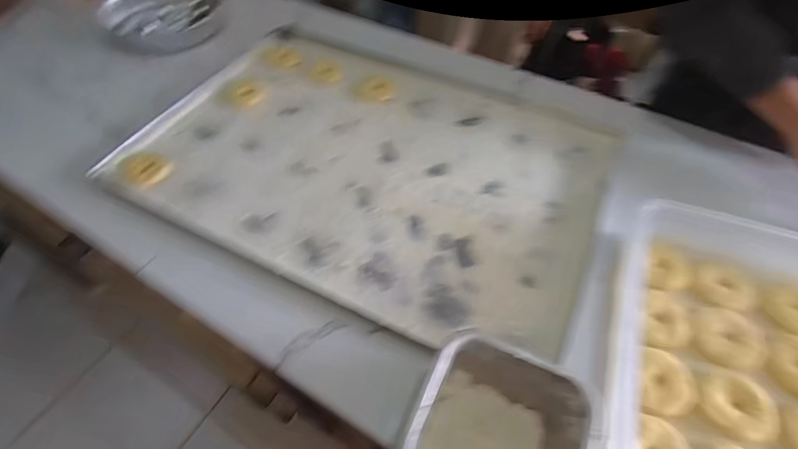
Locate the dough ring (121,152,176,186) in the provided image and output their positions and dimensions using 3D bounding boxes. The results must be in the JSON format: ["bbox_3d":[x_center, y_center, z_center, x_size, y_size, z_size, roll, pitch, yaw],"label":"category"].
[{"bbox_3d":[-0.334,-0.075,0.513,0.060,0.010,0.055,0,54,0],"label":"dough ring"}]

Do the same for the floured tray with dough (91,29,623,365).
[{"bbox_3d":[-0.039,-0.097,0.539,0.589,0.031,0.411,22,59,16],"label":"floured tray with dough"}]

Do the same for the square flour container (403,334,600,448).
[{"bbox_3d":[0.070,0.166,0.304,0.109,0.086,0.115,21,56,15],"label":"square flour container"}]

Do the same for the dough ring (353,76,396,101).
[{"bbox_3d":[-0.039,-0.221,0.634,0.065,0.009,0.065,0,54,0],"label":"dough ring"}]

